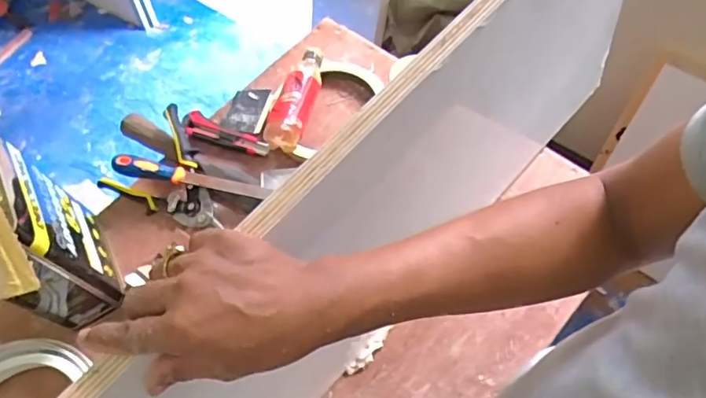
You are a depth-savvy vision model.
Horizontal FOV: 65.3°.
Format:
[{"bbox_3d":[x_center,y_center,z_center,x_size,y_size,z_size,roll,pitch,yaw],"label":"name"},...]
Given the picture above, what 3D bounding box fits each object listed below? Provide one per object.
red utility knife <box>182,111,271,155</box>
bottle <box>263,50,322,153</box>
[{"bbox_3d":[-0.203,-0.101,0.872,0.158,0.017,0.041,23,68,17],"label":"red utility knife"},{"bbox_3d":[-0.083,-0.163,0.864,0.053,0.047,0.186,13,65,13],"label":"bottle"}]

